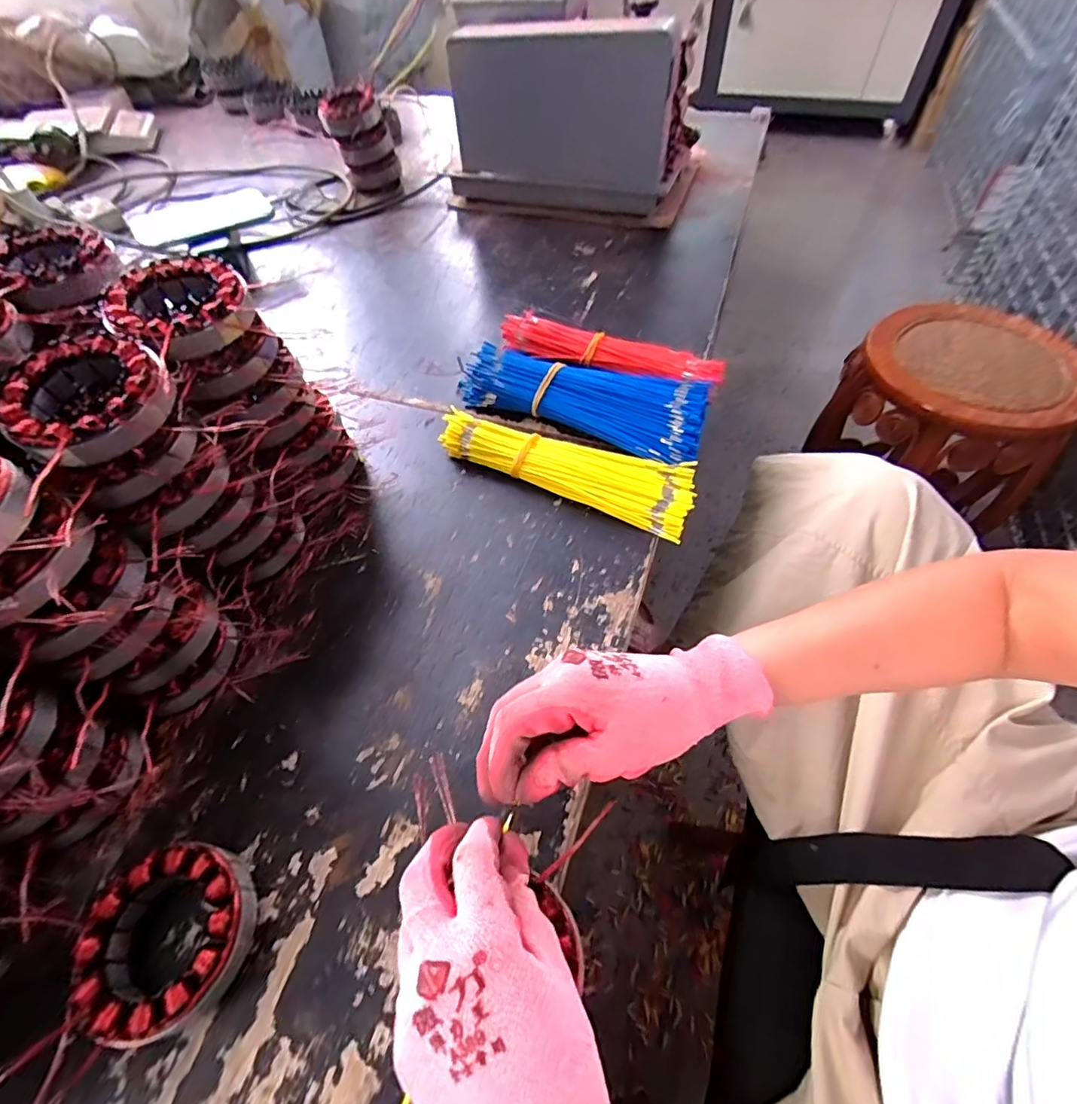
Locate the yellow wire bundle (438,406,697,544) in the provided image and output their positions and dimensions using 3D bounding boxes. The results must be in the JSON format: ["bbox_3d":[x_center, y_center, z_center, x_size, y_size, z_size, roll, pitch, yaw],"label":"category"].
[{"bbox_3d":[0.026,-0.083,0.494,0.239,0.027,0.070,22,59,18],"label":"yellow wire bundle"}]

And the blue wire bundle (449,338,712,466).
[{"bbox_3d":[0.043,-0.157,0.537,0.245,0.041,0.093,20,58,16],"label":"blue wire bundle"}]

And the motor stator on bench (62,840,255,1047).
[{"bbox_3d":[-0.208,0.215,0.300,0.083,0.028,0.088,-1,55,2],"label":"motor stator on bench"}]

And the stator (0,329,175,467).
[{"bbox_3d":[-0.269,-0.090,0.324,0.092,0.035,0.086,32,62,23],"label":"stator"}]

